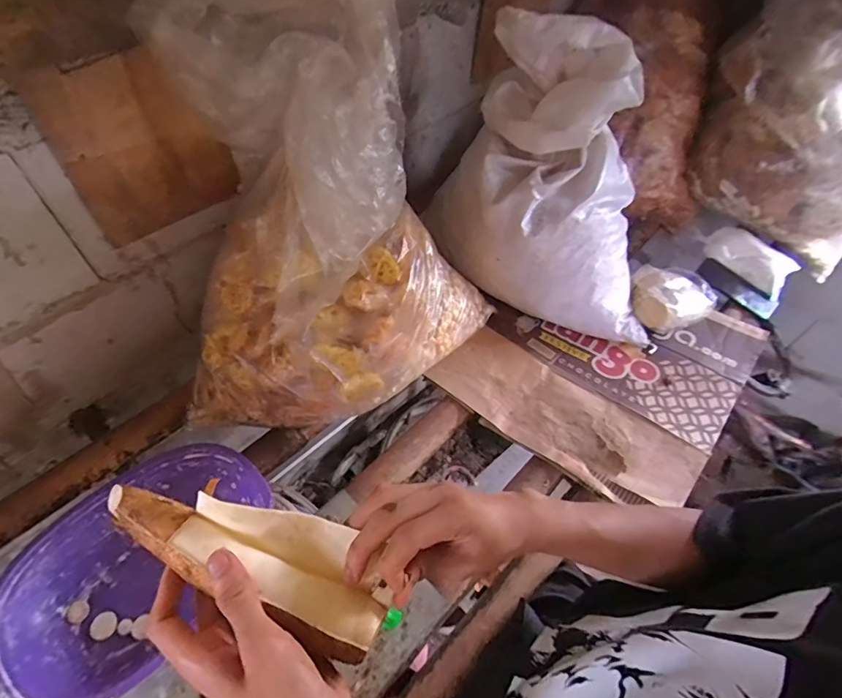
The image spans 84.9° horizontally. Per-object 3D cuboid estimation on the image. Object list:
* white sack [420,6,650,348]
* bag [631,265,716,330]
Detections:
[{"bbox_3d":[0.212,-0.255,0.740,0.340,0.392,0.274,0,53,-4],"label":"white sack"},{"bbox_3d":[0.466,-0.106,0.860,0.167,0.045,0.137,-24,58,-20],"label":"bag"}]

